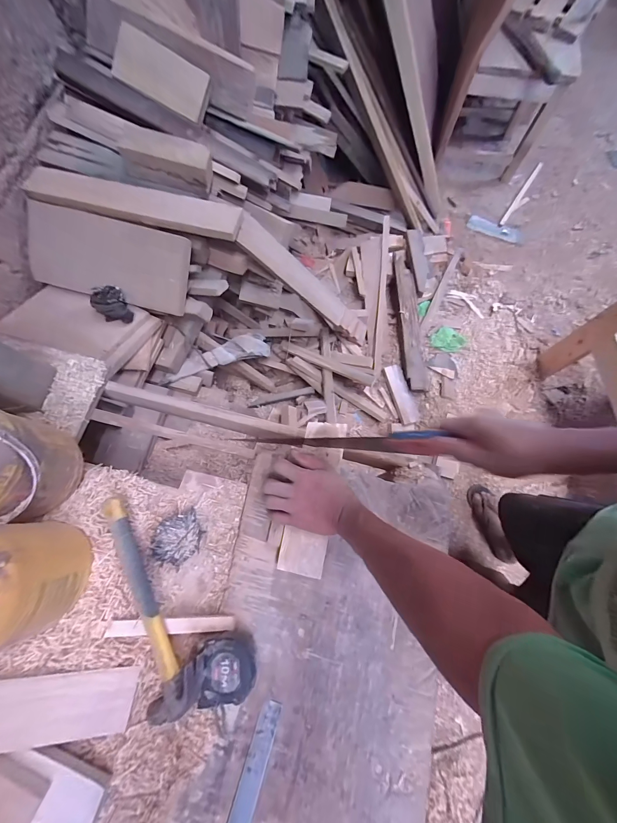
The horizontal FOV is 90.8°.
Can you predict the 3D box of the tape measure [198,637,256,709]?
[{"bbox_3d":[-0.116,0.375,0.447,0.082,0.045,0.081,-4,72,2],"label":"tape measure"}]

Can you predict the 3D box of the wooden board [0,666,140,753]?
[{"bbox_3d":[-0.369,0.406,0.414,0.231,0.013,0.073,7,49,-15],"label":"wooden board"}]

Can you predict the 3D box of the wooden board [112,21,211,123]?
[{"bbox_3d":[-0.373,-0.864,0.782,0.213,0.107,0.012,11,39,-26],"label":"wooden board"}]

